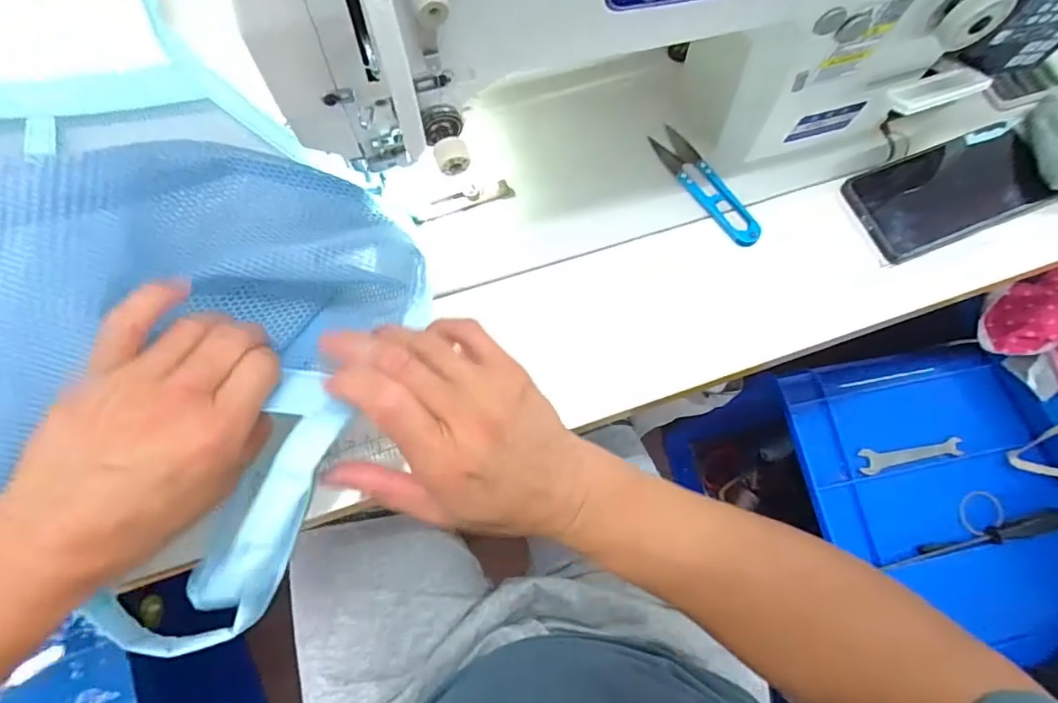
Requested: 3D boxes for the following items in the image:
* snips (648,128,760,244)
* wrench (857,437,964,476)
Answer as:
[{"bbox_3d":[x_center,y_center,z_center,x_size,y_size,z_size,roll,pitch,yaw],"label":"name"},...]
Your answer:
[{"bbox_3d":[0.141,-0.132,0.441,0.029,0.006,0.119,-29,74,-12],"label":"snips"},{"bbox_3d":[0.457,0.123,0.660,0.133,0.013,0.029,-7,71,-5],"label":"wrench"}]

